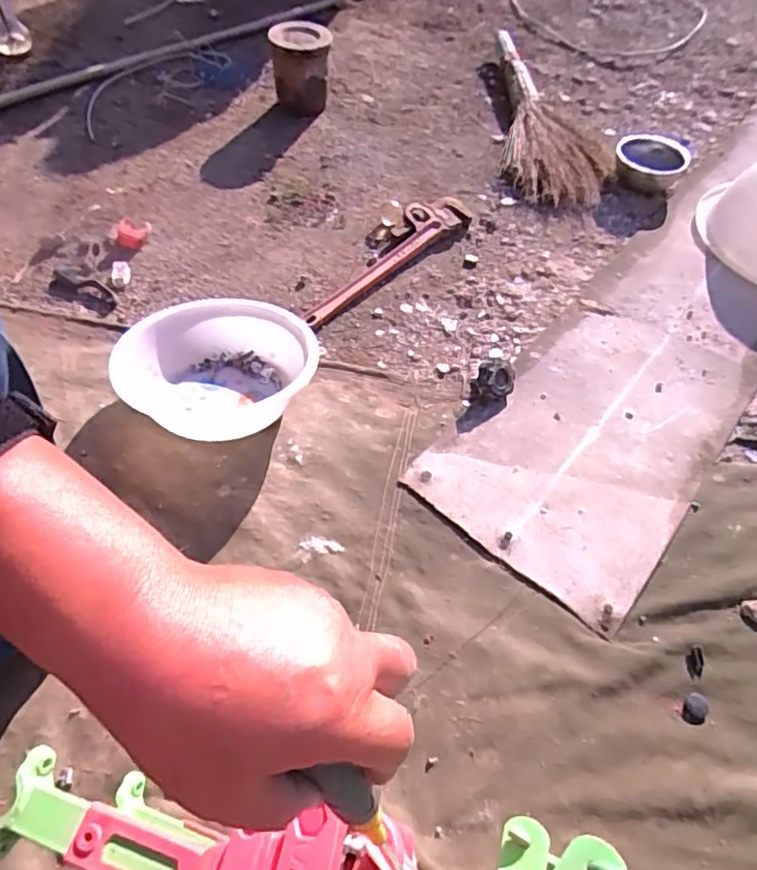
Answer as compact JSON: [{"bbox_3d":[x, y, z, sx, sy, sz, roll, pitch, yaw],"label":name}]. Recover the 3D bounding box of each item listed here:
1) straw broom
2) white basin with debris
[{"bbox_3d":[0.322,-0.644,1.201,0.202,0.051,0.513,-10,68,-8],"label":"straw broom"},{"bbox_3d":[-0.219,-0.092,0.797,0.268,0.086,0.212,1,55,-1],"label":"white basin with debris"}]

